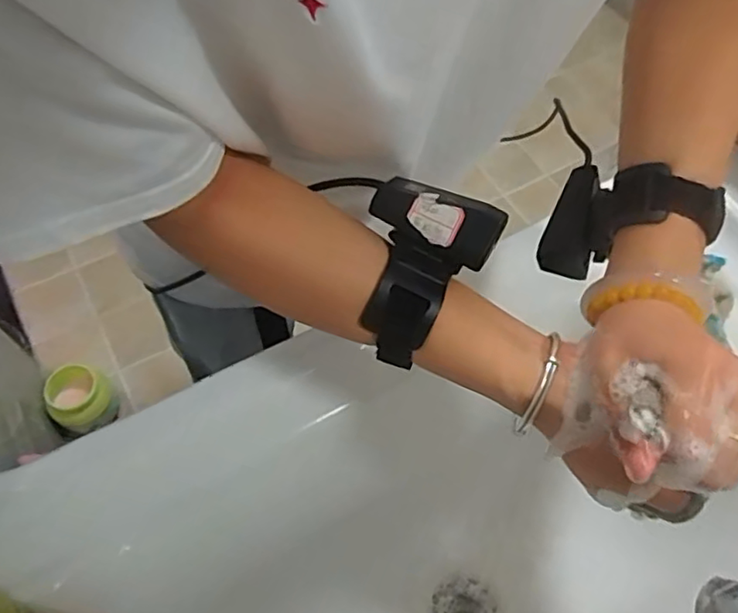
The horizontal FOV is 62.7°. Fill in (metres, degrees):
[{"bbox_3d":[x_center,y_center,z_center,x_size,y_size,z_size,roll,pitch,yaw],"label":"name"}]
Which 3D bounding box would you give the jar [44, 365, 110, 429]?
[{"bbox_3d":[-0.583,0.181,1.216,0.123,0.098,0.119,39,66,16],"label":"jar"}]

